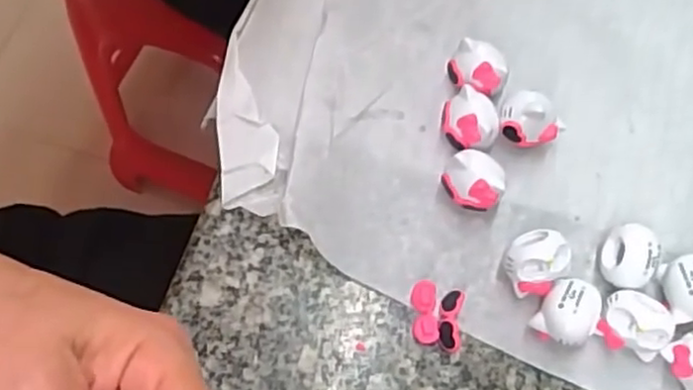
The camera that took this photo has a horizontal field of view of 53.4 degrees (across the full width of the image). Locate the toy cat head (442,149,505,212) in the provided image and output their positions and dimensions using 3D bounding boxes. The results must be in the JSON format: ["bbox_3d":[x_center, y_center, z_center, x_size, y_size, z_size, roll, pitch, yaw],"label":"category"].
[{"bbox_3d":[0.052,-0.006,0.288,0.023,0.020,0.021,1,70,-2],"label":"toy cat head"}]

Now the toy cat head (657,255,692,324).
[{"bbox_3d":[0.136,0.038,0.275,0.018,0.020,0.025,-10,71,-6],"label":"toy cat head"}]

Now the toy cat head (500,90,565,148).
[{"bbox_3d":[0.077,-0.030,0.294,0.025,0.025,0.017,28,71,7],"label":"toy cat head"}]

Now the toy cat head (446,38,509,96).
[{"bbox_3d":[0.057,-0.054,0.305,0.023,0.020,0.018,33,72,9],"label":"toy cat head"}]

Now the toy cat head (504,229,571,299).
[{"bbox_3d":[0.075,0.028,0.276,0.024,0.022,0.022,1,70,-2],"label":"toy cat head"}]

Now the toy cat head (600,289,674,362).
[{"bbox_3d":[0.112,0.050,0.267,0.025,0.019,0.021,20,71,5],"label":"toy cat head"}]

